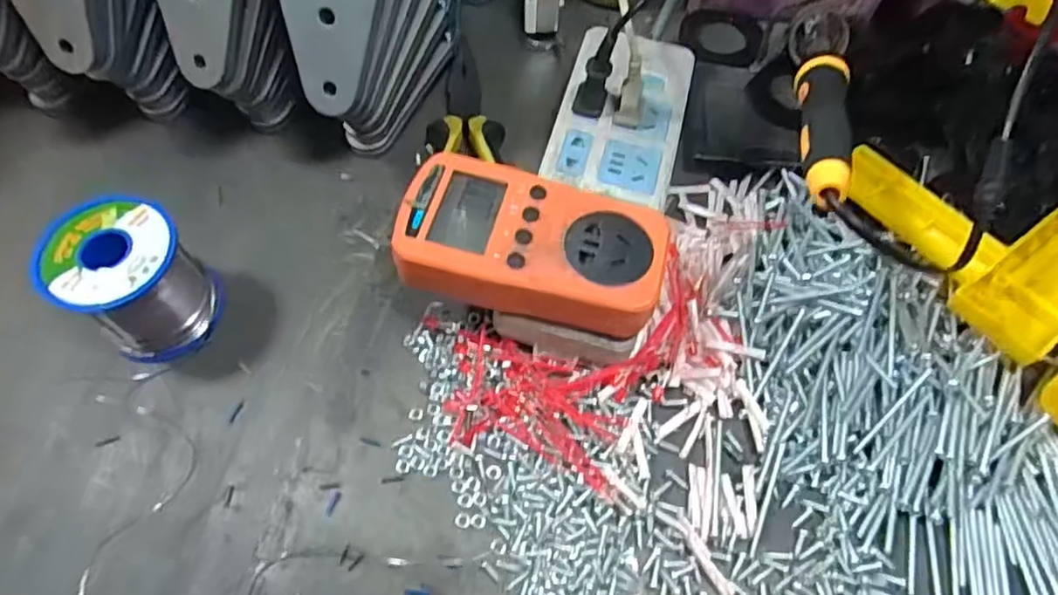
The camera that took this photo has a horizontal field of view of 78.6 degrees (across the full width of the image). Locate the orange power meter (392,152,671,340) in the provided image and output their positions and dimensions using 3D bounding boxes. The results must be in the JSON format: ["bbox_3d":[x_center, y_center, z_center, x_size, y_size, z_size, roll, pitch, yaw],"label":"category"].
[{"bbox_3d":[0.002,-0.026,0.317,0.125,0.027,0.072,13,63,6],"label":"orange power meter"}]

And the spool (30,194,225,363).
[{"bbox_3d":[-0.208,-0.009,0.342,0.065,0.062,0.062,0,63,1],"label":"spool"}]

